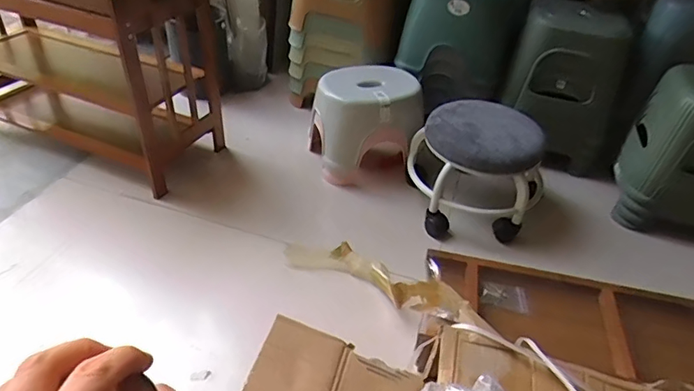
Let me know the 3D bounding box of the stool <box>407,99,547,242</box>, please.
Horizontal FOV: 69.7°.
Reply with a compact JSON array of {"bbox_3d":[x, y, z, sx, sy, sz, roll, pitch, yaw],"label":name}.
[{"bbox_3d":[0.321,-0.070,1.242,0.313,0.234,0.305,3,39,-2],"label":"stool"}]

